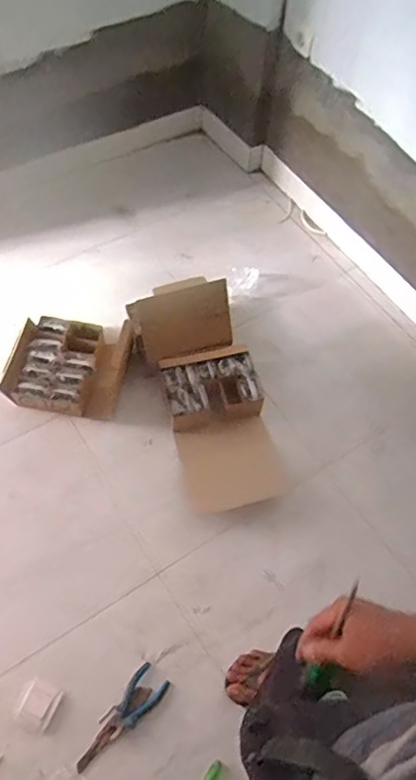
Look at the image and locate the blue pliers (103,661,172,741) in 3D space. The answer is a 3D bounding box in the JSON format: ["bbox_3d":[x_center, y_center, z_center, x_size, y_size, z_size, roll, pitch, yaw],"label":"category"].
[{"bbox_3d":[-0.151,0.638,1.158,0.070,0.031,0.153,37,48,18],"label":"blue pliers"}]

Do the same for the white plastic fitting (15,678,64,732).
[{"bbox_3d":[-0.348,0.646,1.170,0.077,0.018,0.083,24,60,10],"label":"white plastic fitting"}]

